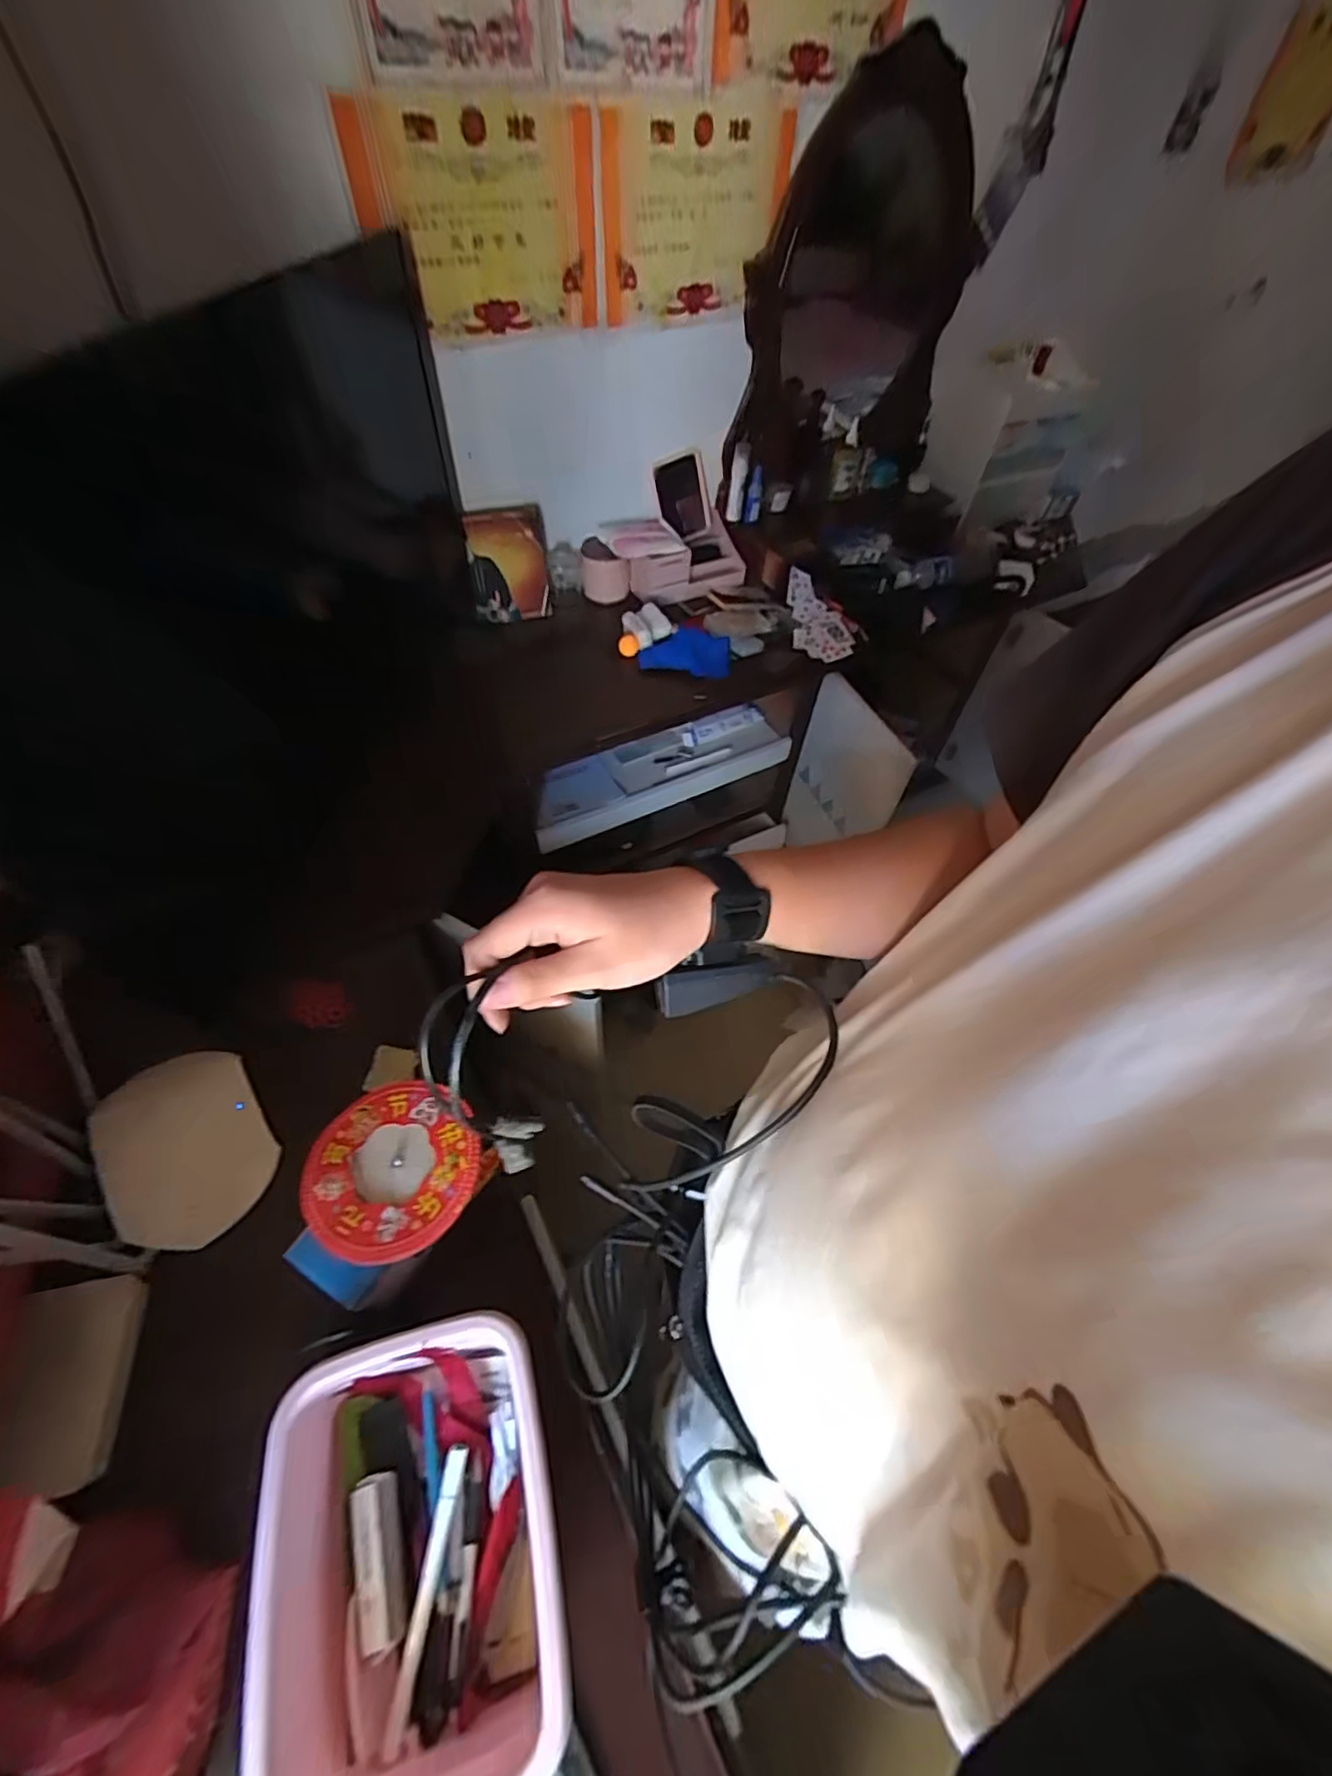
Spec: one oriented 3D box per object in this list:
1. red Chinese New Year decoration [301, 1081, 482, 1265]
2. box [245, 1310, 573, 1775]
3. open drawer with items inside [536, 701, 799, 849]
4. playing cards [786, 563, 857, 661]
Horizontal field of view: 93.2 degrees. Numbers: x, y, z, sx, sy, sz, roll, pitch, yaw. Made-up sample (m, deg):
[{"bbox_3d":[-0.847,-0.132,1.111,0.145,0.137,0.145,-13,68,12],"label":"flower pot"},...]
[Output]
[{"bbox_3d":[-0.252,0.257,0.583,0.146,0.018,0.151,-16,57,-13],"label":"red Chinese New Year decoration"},{"bbox_3d":[-0.172,0.472,0.447,0.185,0.105,0.261,-11,56,-10],"label":"box"},{"bbox_3d":[-0.013,-0.262,1.365,0.604,0.103,0.139,-24,60,-18],"label":"open drawer with items inside"},{"bbox_3d":[0.328,-0.586,1.348,0.124,0.019,0.229,1,68,-8],"label":"playing cards"}]

